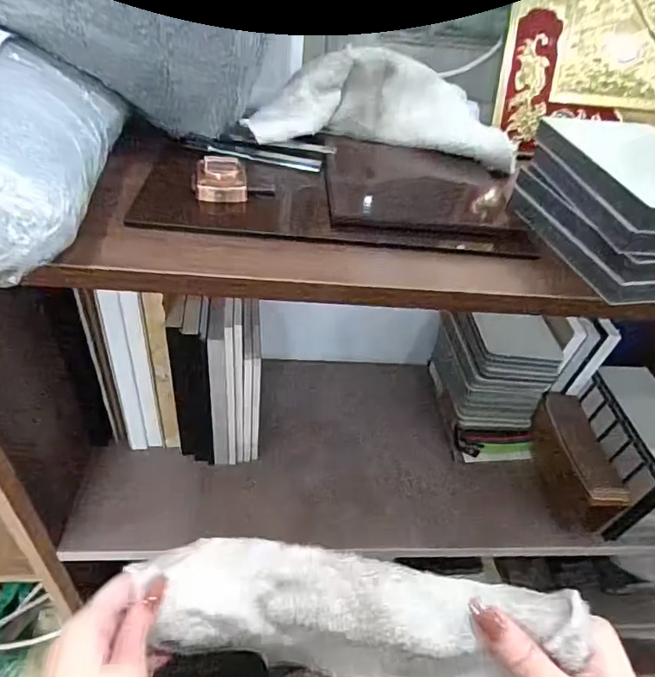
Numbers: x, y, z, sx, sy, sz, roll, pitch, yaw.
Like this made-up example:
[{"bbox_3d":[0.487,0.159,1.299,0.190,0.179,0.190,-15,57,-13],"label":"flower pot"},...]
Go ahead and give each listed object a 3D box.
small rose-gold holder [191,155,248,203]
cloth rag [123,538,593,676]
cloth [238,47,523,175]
[{"bbox_3d":[-0.081,-0.120,0.386,0.039,0.023,0.035,-4,42,-13],"label":"small rose-gold holder"},{"bbox_3d":[0.014,0.181,0.318,0.248,0.094,0.066,3,39,17],"label":"cloth rag"},{"bbox_3d":[0.057,-0.222,0.487,0.244,0.060,0.128,8,41,0],"label":"cloth"}]

